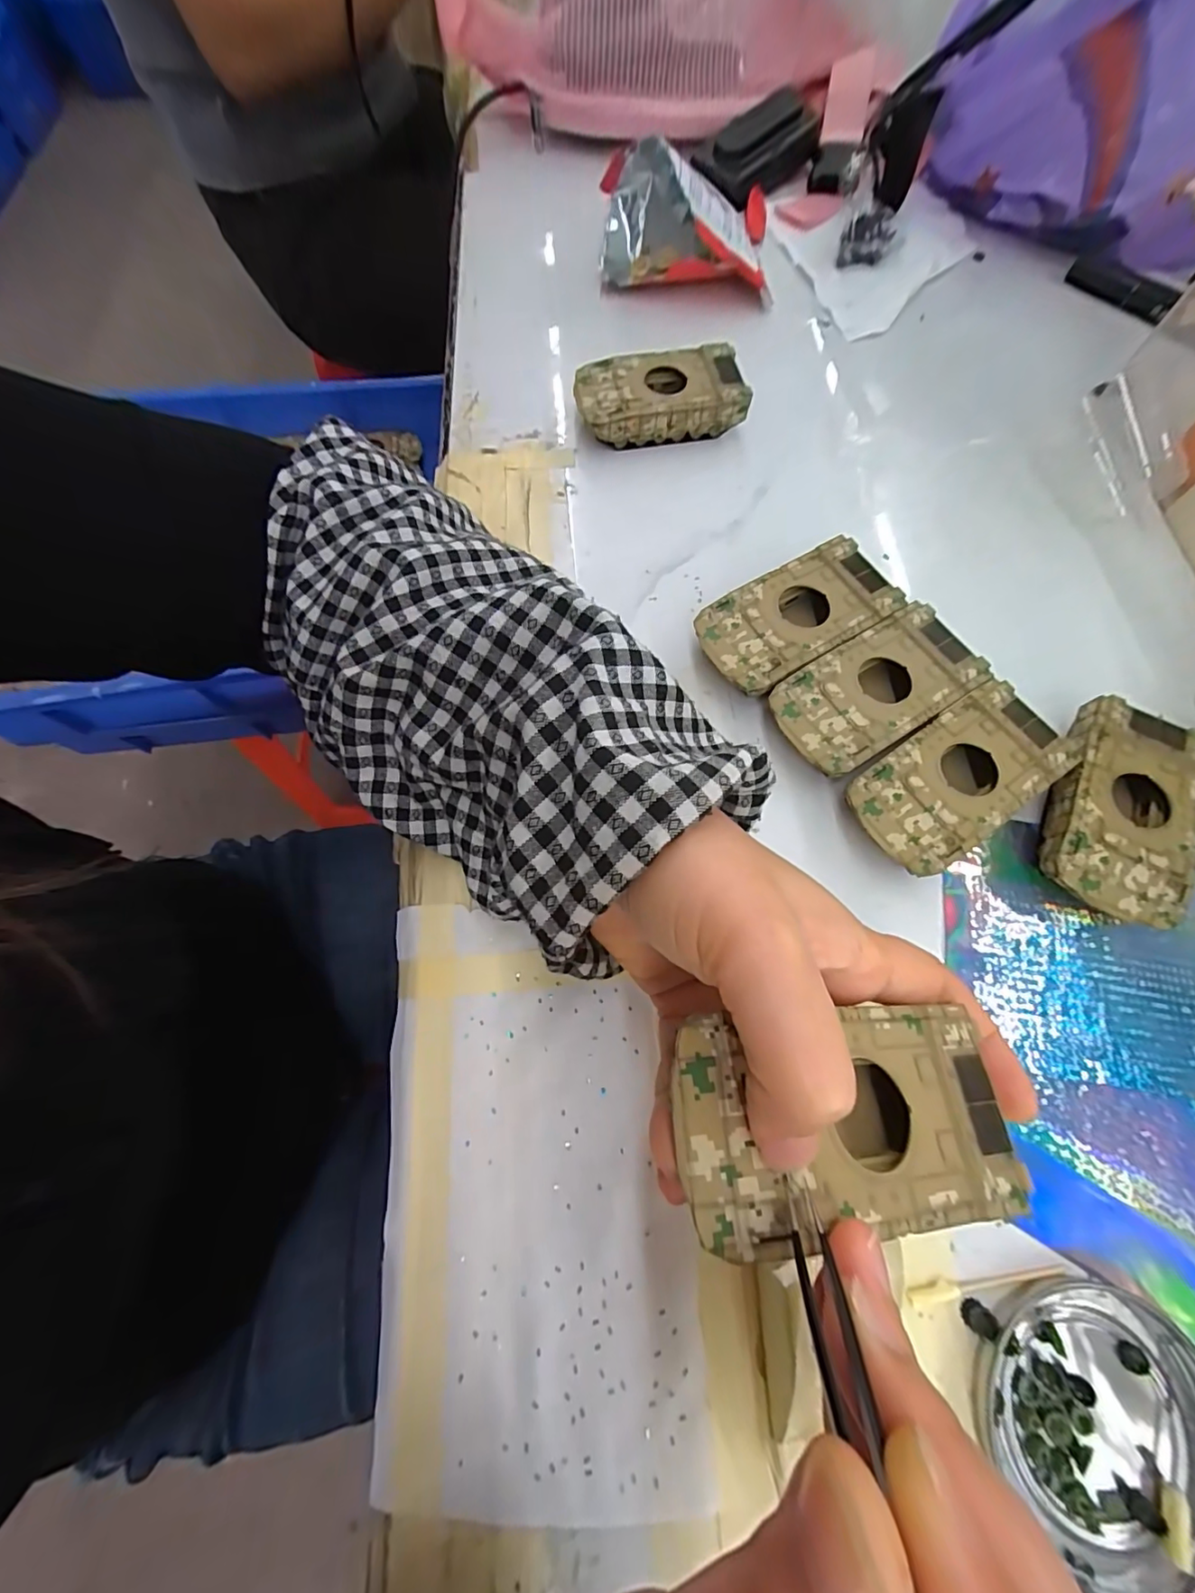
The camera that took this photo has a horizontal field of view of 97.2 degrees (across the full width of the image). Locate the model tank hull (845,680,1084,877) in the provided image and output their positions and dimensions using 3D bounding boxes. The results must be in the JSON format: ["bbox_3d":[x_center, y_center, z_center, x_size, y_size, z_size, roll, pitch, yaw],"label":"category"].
[{"bbox_3d":[0.156,-0.006,0.235,0.094,0.027,0.049,-32,73,-13],"label":"model tank hull"}]

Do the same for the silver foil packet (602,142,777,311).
[{"bbox_3d":[0.059,-0.380,0.346,0.108,0.062,0.072,-1,69,-2],"label":"silver foil packet"}]

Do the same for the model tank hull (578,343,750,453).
[{"bbox_3d":[0.036,-0.233,0.312,0.094,0.030,0.045,-10,70,-5],"label":"model tank hull"}]

